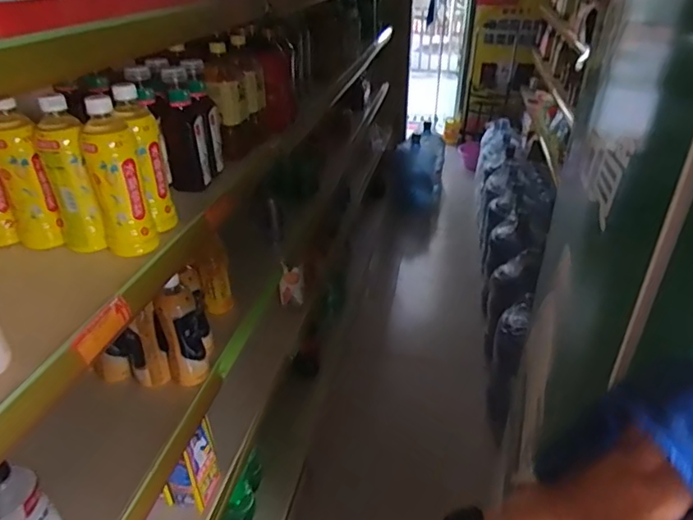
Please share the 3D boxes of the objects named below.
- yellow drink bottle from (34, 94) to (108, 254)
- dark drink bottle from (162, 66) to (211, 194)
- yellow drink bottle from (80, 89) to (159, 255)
[{"bbox_3d":[-0.366,-0.105,0.679,0.056,0.212,0.055,-17,36,-24],"label":"yellow drink bottle"},{"bbox_3d":[-0.276,-0.219,0.869,0.067,0.198,0.069,-11,34,-15],"label":"dark drink bottle"},{"bbox_3d":[-0.303,-0.108,0.681,0.067,0.205,0.074,-17,36,-24],"label":"yellow drink bottle"}]

